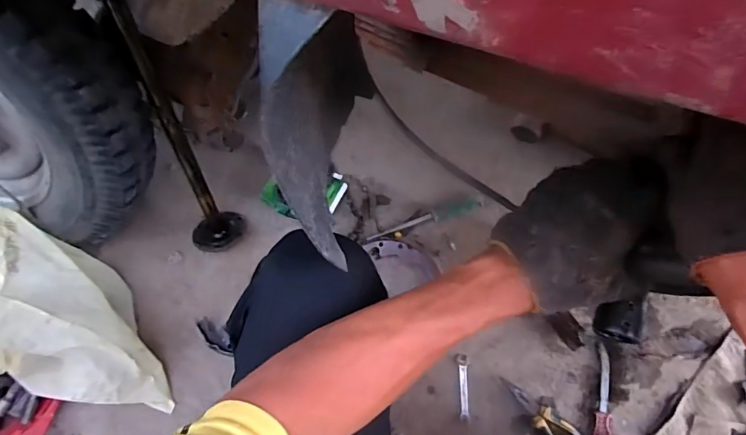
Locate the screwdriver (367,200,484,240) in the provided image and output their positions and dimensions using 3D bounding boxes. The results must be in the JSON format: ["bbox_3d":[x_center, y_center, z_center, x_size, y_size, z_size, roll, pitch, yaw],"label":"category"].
[{"bbox_3d":[0.098,0.003,0.889,0.224,0.032,0.023,-18,76,12],"label":"screwdriver"}]

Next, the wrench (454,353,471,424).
[{"bbox_3d":[0.166,0.312,0.846,0.023,0.004,0.117,0,76,1],"label":"wrench"}]

